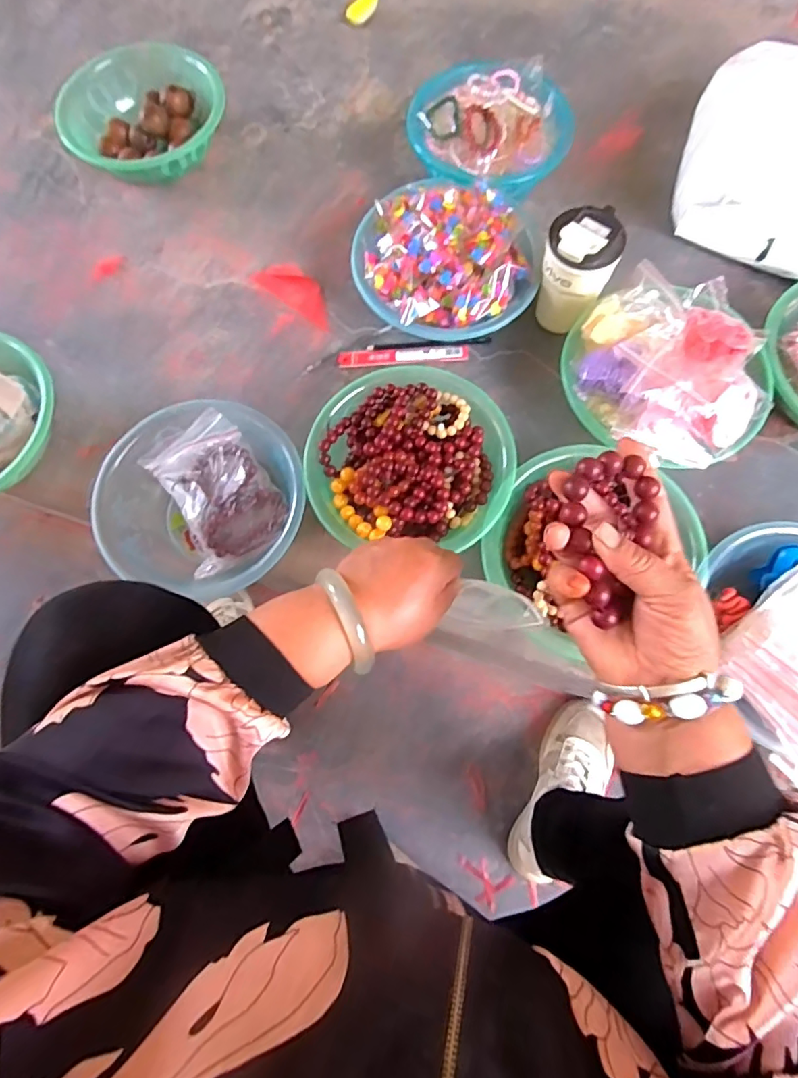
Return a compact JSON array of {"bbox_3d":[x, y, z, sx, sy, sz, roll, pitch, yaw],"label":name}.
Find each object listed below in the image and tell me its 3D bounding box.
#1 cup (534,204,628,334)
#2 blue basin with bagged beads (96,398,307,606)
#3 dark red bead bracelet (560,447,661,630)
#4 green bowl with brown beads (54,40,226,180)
[{"bbox_3d":[0.218,-0.327,0.665,0.085,0.143,0.095,24,76,8],"label":"cup"},{"bbox_3d":[-0.228,-0.045,0.639,0.231,0.073,0.224,0,74,1],"label":"blue basin with bagged beads"},{"bbox_3d":[0.116,-0.006,0.300,0.054,0.018,0.095,22,76,7],"label":"dark red bead bracelet"},{"bbox_3d":[-0.371,-0.651,0.797,0.217,0.087,0.220,0,74,1],"label":"green bowl with brown beads"}]

